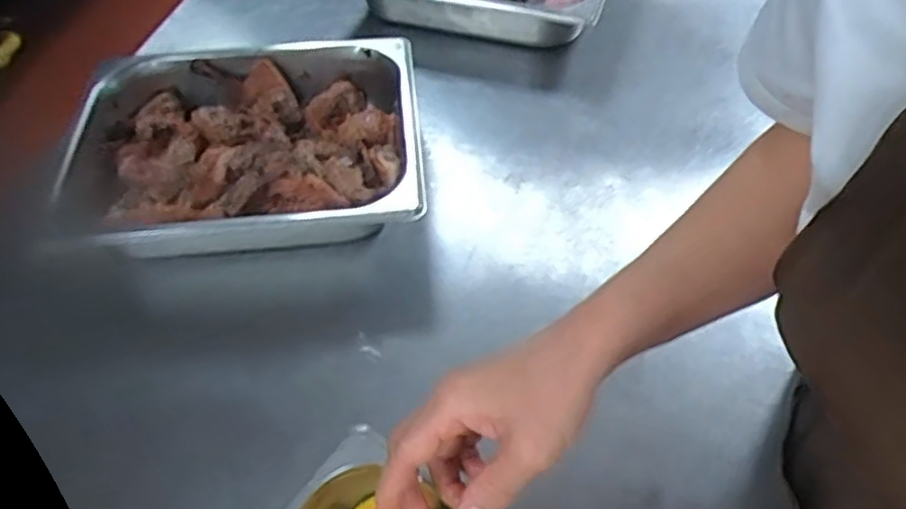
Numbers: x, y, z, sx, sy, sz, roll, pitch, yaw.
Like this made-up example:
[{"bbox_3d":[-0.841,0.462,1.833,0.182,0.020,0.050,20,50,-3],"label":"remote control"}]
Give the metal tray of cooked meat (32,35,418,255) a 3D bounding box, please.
[{"bbox_3d":[-0.195,-0.099,0.671,0.321,0.071,0.257,-6,51,-3],"label":"metal tray of cooked meat"}]

